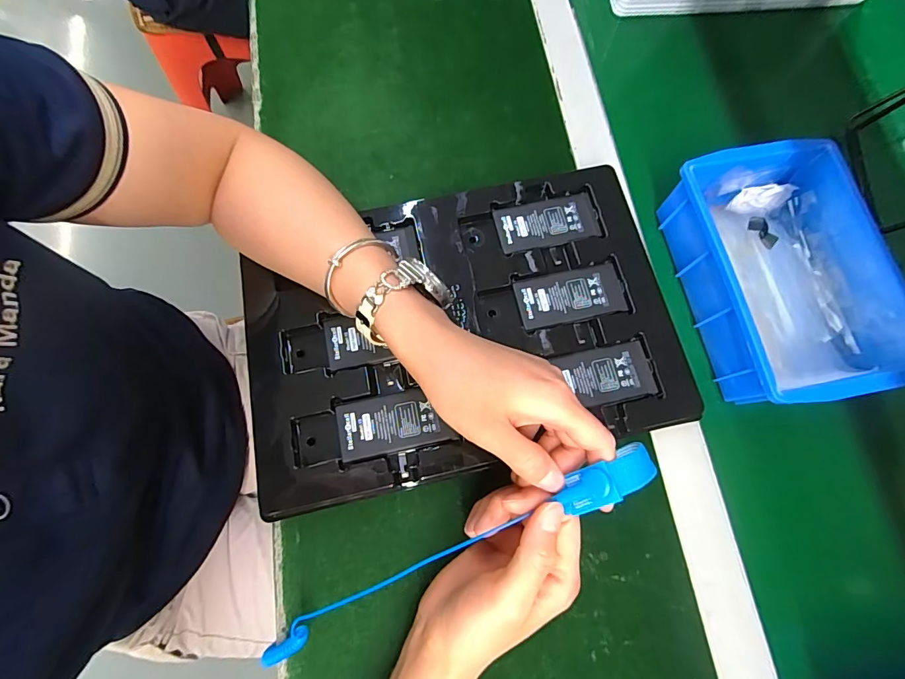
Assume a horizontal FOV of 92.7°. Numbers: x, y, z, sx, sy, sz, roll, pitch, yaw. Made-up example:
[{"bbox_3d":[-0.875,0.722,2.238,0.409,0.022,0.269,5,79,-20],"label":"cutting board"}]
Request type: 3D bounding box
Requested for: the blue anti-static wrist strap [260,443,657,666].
[{"bbox_3d":[-0.010,0.140,0.268,0.291,0.028,0.023,-30,76,8],"label":"blue anti-static wrist strap"}]

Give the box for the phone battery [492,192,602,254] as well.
[{"bbox_3d":[0.082,-0.101,0.372,0.085,0.004,0.043,-11,75,-4],"label":"phone battery"}]

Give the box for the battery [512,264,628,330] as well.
[{"bbox_3d":[0.096,-0.035,0.354,0.086,0.004,0.042,-11,74,-4],"label":"battery"}]

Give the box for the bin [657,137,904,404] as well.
[{"bbox_3d":[0.274,-0.053,0.353,0.145,0.062,0.201,-11,74,-4],"label":"bin"}]

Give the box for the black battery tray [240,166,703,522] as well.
[{"bbox_3d":[0.005,-0.011,0.354,0.327,0.028,0.225,-11,75,-4],"label":"black battery tray"}]

